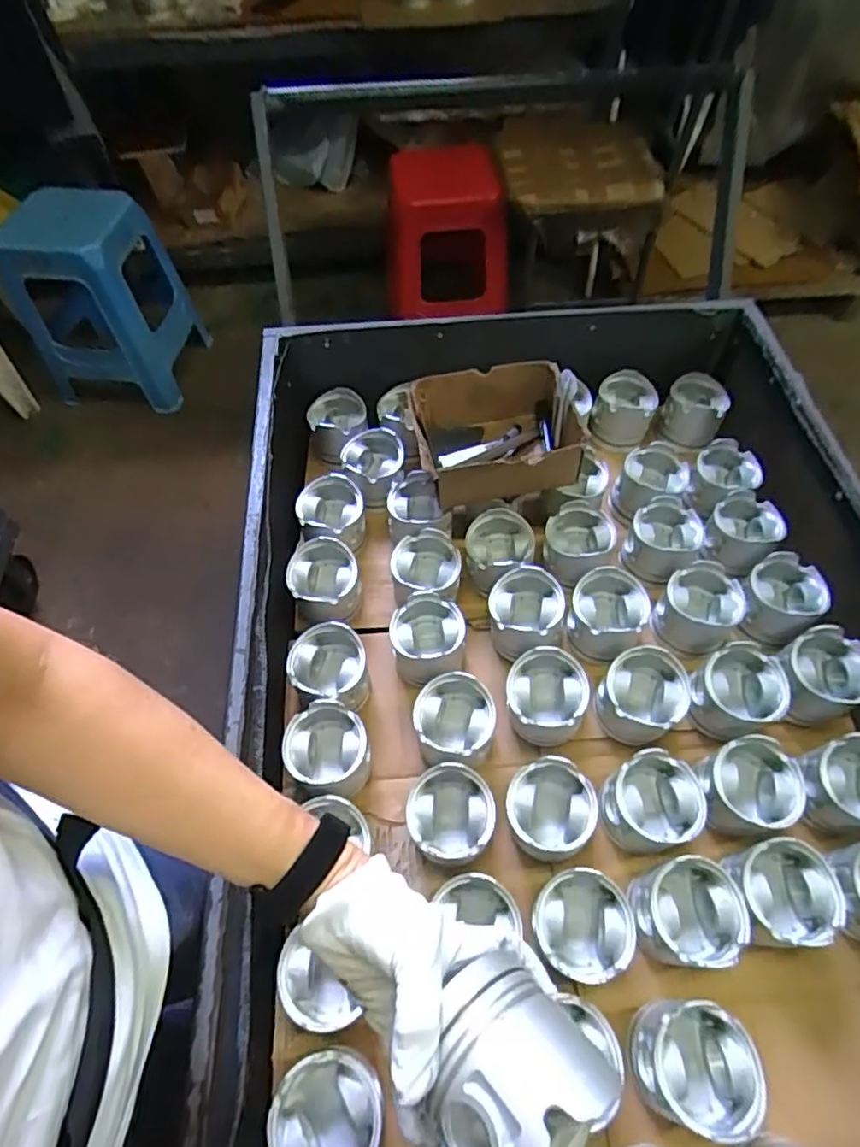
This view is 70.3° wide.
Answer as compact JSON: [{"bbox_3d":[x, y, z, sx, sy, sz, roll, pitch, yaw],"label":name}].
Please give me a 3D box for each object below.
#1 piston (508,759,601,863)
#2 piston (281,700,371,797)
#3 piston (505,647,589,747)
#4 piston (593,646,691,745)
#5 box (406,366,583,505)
[{"bbox_3d":[0.130,0.264,0.680,0.095,0.085,0.095,0,58,1],"label":"piston"},{"bbox_3d":[-0.117,0.208,0.709,0.092,0.090,0.089,0,58,1],"label":"piston"},{"bbox_3d":[0.136,0.149,0.729,0.089,0.082,0.092,0,58,1],"label":"piston"},{"bbox_3d":[0.251,0.147,0.728,0.095,0.079,0.098,0,58,1],"label":"piston"},{"bbox_3d":[0.088,-0.186,0.857,0.210,0.107,0.169,-5,58,-3],"label":"box"}]

